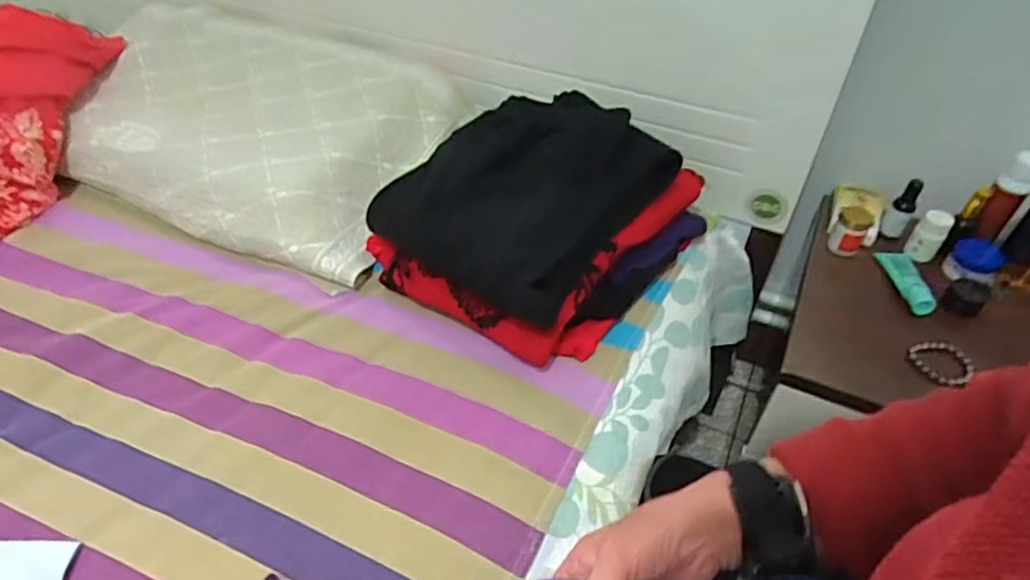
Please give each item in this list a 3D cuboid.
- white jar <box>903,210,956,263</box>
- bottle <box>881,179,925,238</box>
[{"bbox_3d":[0.573,-0.076,0.864,0.035,0.070,0.036,0,46,0],"label":"white jar"},{"bbox_3d":[0.550,-0.113,0.888,0.032,0.098,0.034,29,52,25],"label":"bottle"}]

